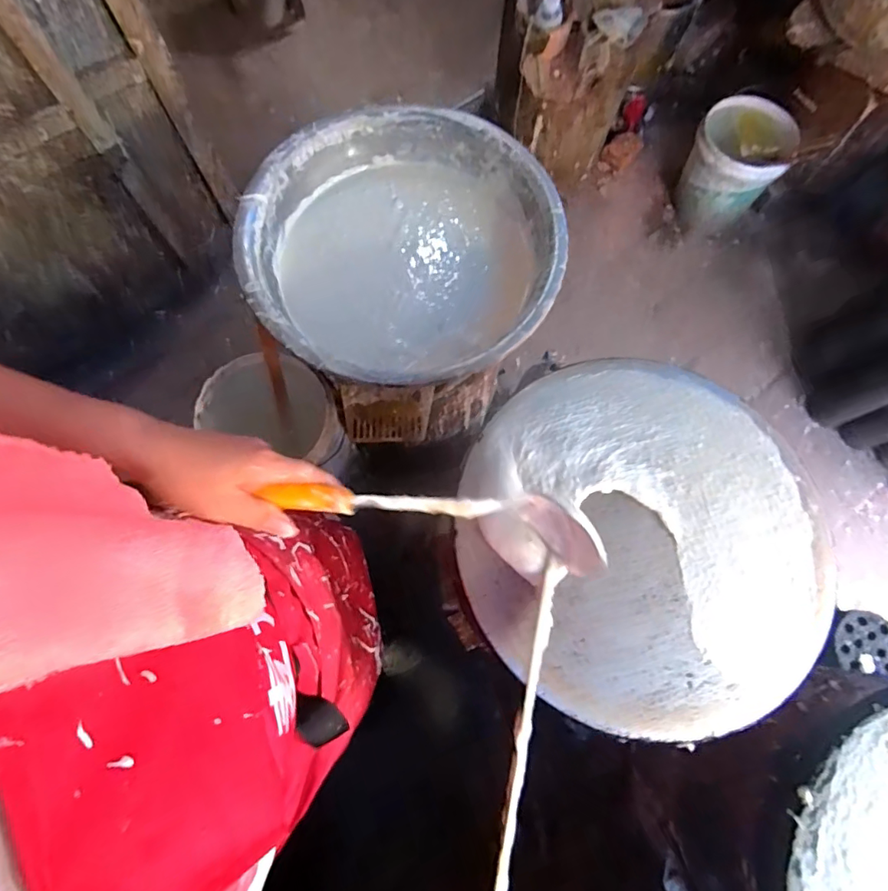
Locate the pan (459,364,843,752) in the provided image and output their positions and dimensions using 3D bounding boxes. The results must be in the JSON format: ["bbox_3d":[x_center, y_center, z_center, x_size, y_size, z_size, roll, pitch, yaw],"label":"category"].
[{"bbox_3d":[0.200,0.085,0.509,0.350,0.038,0.363,0,74,0],"label":"pan"}]

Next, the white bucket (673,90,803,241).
[{"bbox_3d":[0.849,-0.826,1.533,0.257,0.269,0.287,30,76,8],"label":"white bucket"}]

